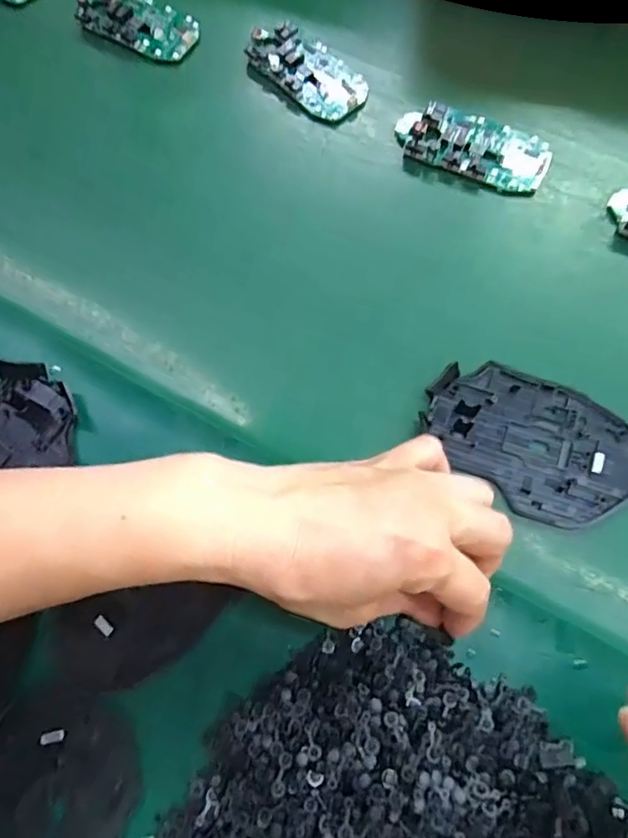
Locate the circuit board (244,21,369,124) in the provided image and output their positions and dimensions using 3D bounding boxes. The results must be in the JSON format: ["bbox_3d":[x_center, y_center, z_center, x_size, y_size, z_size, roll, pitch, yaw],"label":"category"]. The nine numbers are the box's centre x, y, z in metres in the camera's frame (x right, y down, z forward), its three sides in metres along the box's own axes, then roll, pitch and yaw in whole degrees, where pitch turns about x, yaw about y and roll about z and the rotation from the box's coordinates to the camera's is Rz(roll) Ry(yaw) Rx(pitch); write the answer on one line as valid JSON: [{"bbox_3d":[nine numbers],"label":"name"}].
[{"bbox_3d":[-0.004,-0.241,0.376,0.088,0.011,0.047,42,78,14],"label":"circuit board"}]

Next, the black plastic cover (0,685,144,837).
[{"bbox_3d":[-0.118,0.187,0.245,0.072,0.005,0.115,-1,72,2],"label":"black plastic cover"}]

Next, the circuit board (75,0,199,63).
[{"bbox_3d":[-0.125,-0.288,0.395,0.083,0.013,0.044,22,74,9],"label":"circuit board"}]

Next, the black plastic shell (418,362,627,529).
[{"bbox_3d":[0.116,0.011,0.292,0.112,0.010,0.072,24,75,10],"label":"black plastic shell"}]

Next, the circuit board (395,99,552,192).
[{"bbox_3d":[0.102,-0.176,0.349,0.096,0.015,0.045,19,74,8],"label":"circuit board"}]

